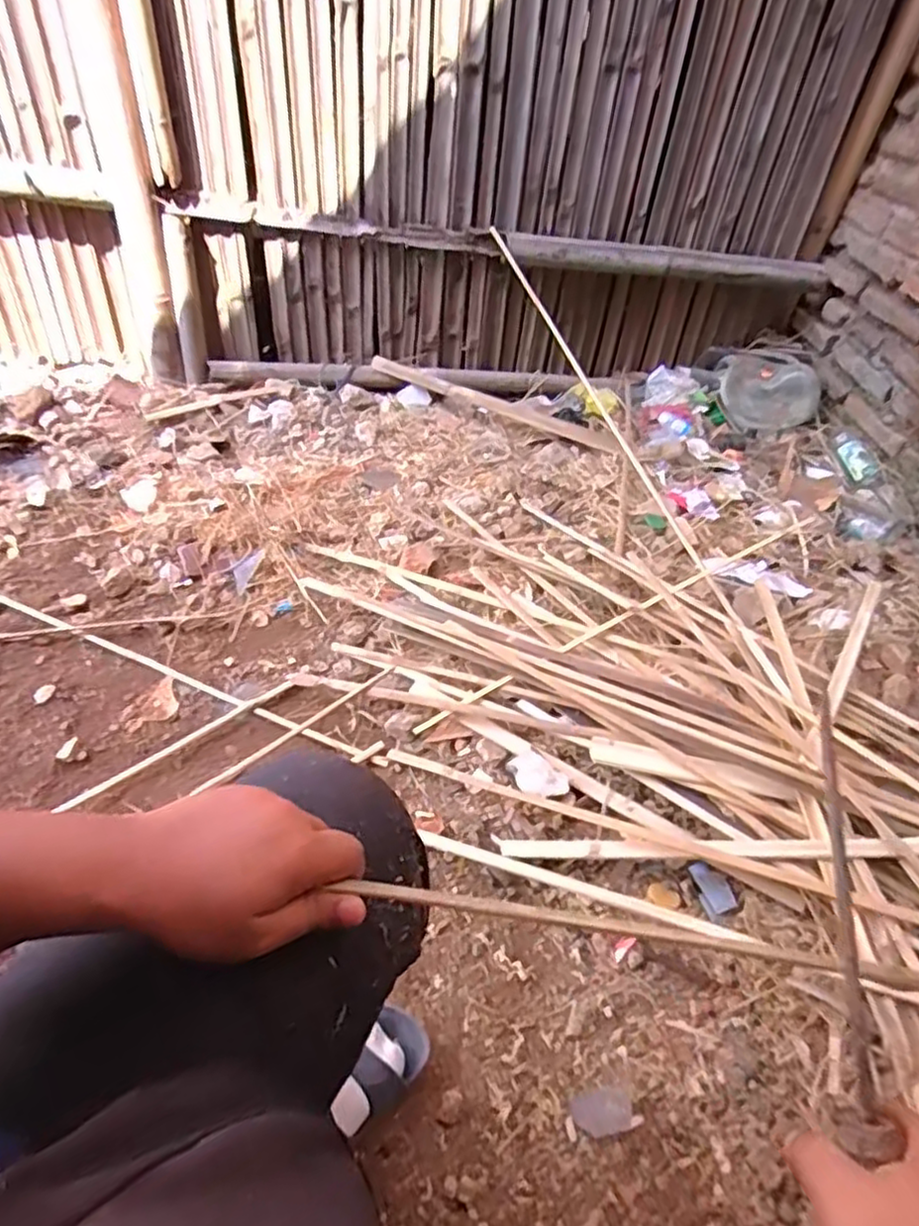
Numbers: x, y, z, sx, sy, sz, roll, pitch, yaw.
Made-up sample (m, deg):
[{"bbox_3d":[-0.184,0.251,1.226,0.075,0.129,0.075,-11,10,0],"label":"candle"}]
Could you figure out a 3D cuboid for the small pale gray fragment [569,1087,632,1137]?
[{"bbox_3d":[0.142,0.499,0.704,0.061,0.004,0.038,-5,47,-8],"label":"small pale gray fragment"}]

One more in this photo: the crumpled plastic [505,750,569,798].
[{"bbox_3d":[0.104,0.221,0.943,0.082,0.024,0.050,33,53,25],"label":"crumpled plastic"}]

